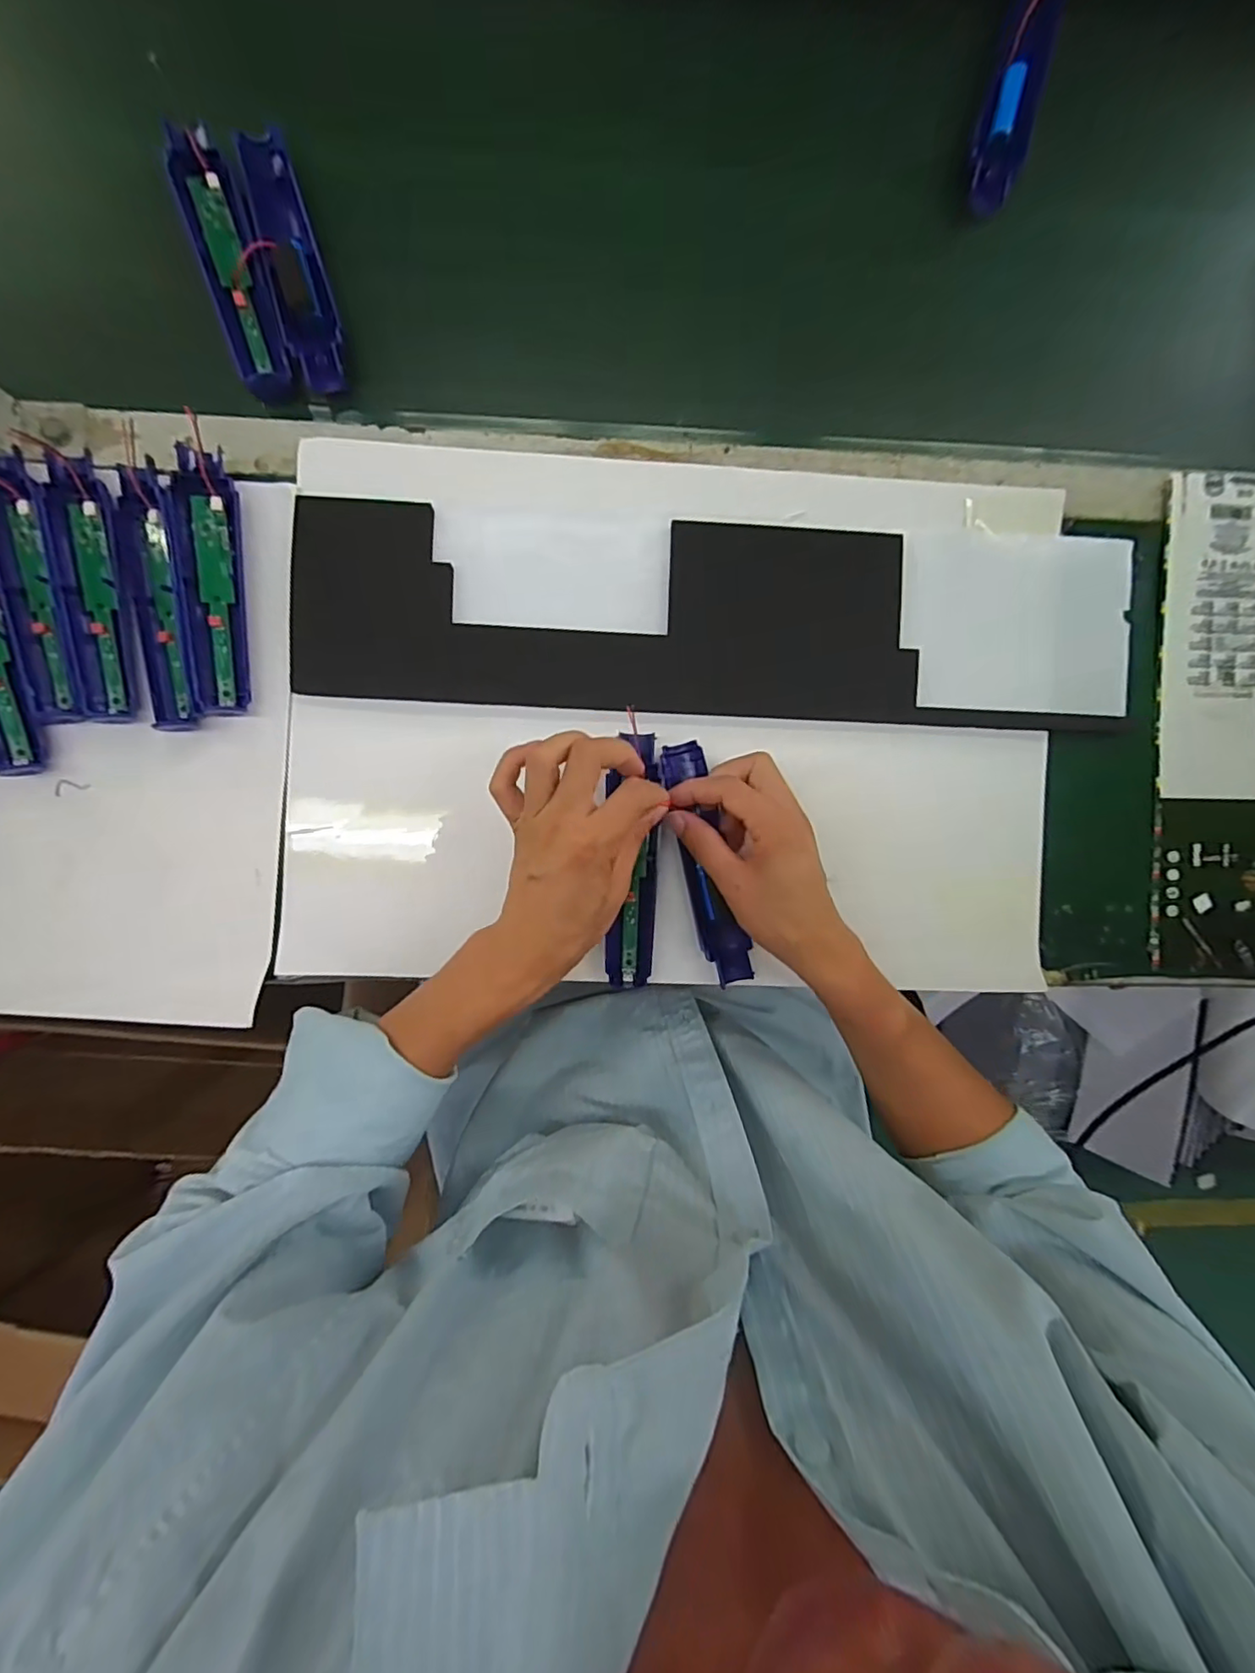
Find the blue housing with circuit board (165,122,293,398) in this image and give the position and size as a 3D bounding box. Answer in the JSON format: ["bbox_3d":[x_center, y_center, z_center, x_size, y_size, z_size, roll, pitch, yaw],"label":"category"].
[{"bbox_3d":[-0.266,-0.384,0.398,0.035,0.021,0.164,-17,91,-3],"label":"blue housing with circuit board"}]

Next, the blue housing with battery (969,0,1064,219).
[{"bbox_3d":[0.271,-0.515,0.408,0.039,0.031,0.143,13,89,-3],"label":"blue housing with battery"}]

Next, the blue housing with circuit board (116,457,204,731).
[{"bbox_3d":[-0.305,-0.154,0.386,0.036,0.013,0.167,-9,91,-3],"label":"blue housing with circuit board"}]

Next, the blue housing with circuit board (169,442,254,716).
[{"bbox_3d":[-0.274,-0.164,0.390,0.036,0.017,0.167,-4,90,-3],"label":"blue housing with circuit board"}]

